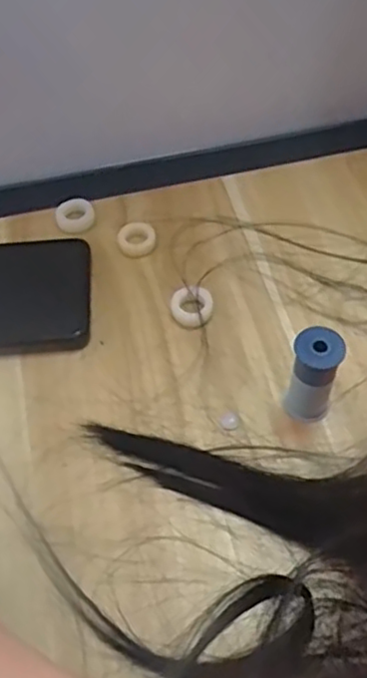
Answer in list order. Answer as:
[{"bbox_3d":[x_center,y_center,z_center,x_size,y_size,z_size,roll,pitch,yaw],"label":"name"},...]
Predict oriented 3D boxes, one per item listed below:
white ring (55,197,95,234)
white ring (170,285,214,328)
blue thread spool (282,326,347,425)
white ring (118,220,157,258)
[{"bbox_3d":[-0.067,-0.076,0.404,0.023,0.005,0.024,-1,55,2],"label":"white ring"},{"bbox_3d":[0.005,-0.019,0.358,0.023,0.007,0.023,-1,55,2],"label":"white ring"},{"bbox_3d":[0.060,0.018,0.306,0.021,0.051,0.019,14,56,12],"label":"blue thread spool"},{"bbox_3d":[-0.028,-0.060,0.391,0.022,0.005,0.027,-6,55,-1],"label":"white ring"}]

